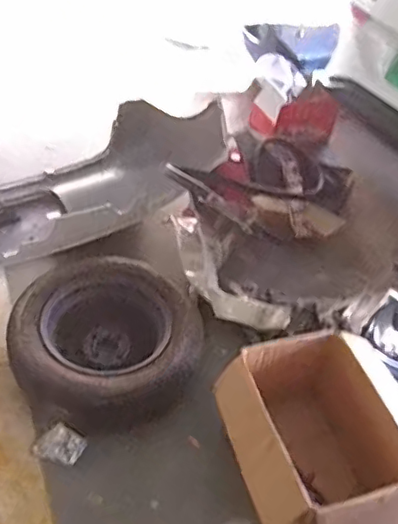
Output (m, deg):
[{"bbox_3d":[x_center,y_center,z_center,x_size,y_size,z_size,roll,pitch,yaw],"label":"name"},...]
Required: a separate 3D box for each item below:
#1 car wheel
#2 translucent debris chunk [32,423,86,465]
[{"bbox_3d":[-0.246,0.222,1.579,0.455,0.199,0.470,4,43,-4],"label":"car wheel"},{"bbox_3d":[-0.344,0.457,1.449,0.110,0.026,0.088,26,46,17],"label":"translucent debris chunk"}]

